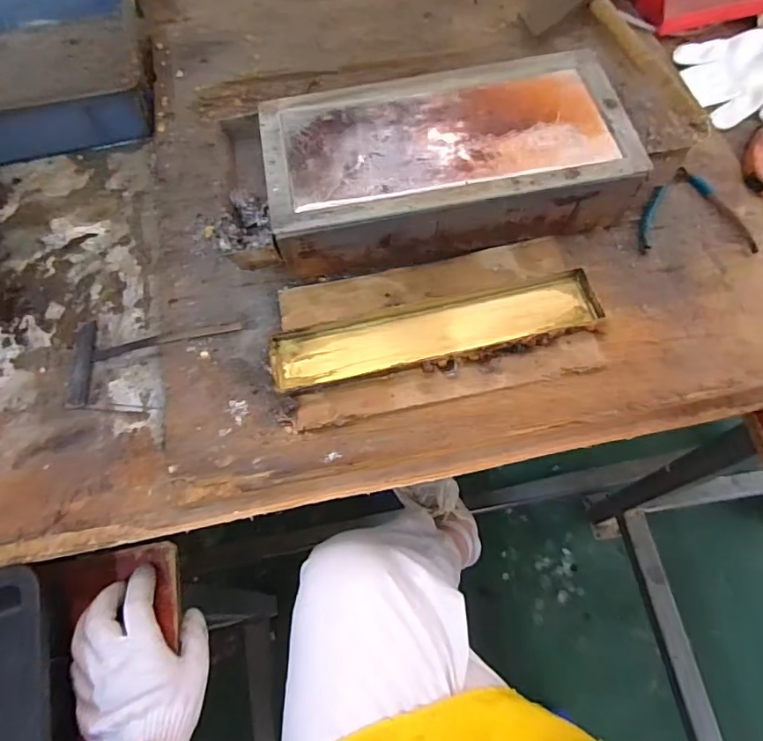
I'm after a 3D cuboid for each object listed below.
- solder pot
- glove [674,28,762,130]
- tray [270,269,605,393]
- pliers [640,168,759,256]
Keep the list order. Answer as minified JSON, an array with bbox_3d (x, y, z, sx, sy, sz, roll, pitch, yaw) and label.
[{"bbox_3d":[0.063,-0.200,0.511,0.338,0.084,0.172,-12,65,-4],"label":"solder pot"},{"bbox_3d":[0.474,-0.361,0.621,0.191,0.025,0.125,-8,67,-2],"label":"glove"},{"bbox_3d":[0.050,-0.038,0.480,0.300,0.018,0.064,-12,67,-3],"label":"tray"},{"bbox_3d":[0.316,-0.164,0.525,0.112,0.011,0.098,1,67,2],"label":"pliers"}]

